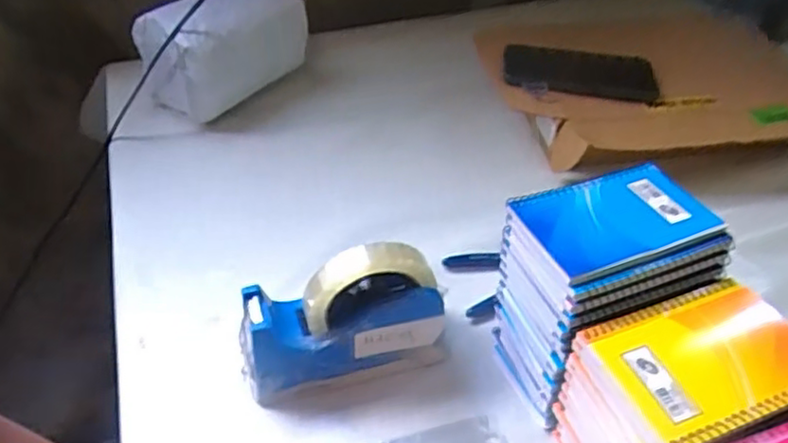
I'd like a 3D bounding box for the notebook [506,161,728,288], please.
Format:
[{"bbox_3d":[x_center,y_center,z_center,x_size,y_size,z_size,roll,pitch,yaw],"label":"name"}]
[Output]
[{"bbox_3d":[0.157,-0.003,0.469,0.130,0.013,0.083,-16,45,-16],"label":"notebook"}]

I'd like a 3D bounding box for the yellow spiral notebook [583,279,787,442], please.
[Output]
[{"bbox_3d":[0.196,0.085,0.413,0.130,0.013,0.094,-14,45,-14],"label":"yellow spiral notebook"}]

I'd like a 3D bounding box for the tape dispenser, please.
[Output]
[{"bbox_3d":[-0.040,0.075,0.509,0.155,0.118,0.054,-9,44,-8],"label":"tape dispenser"}]

